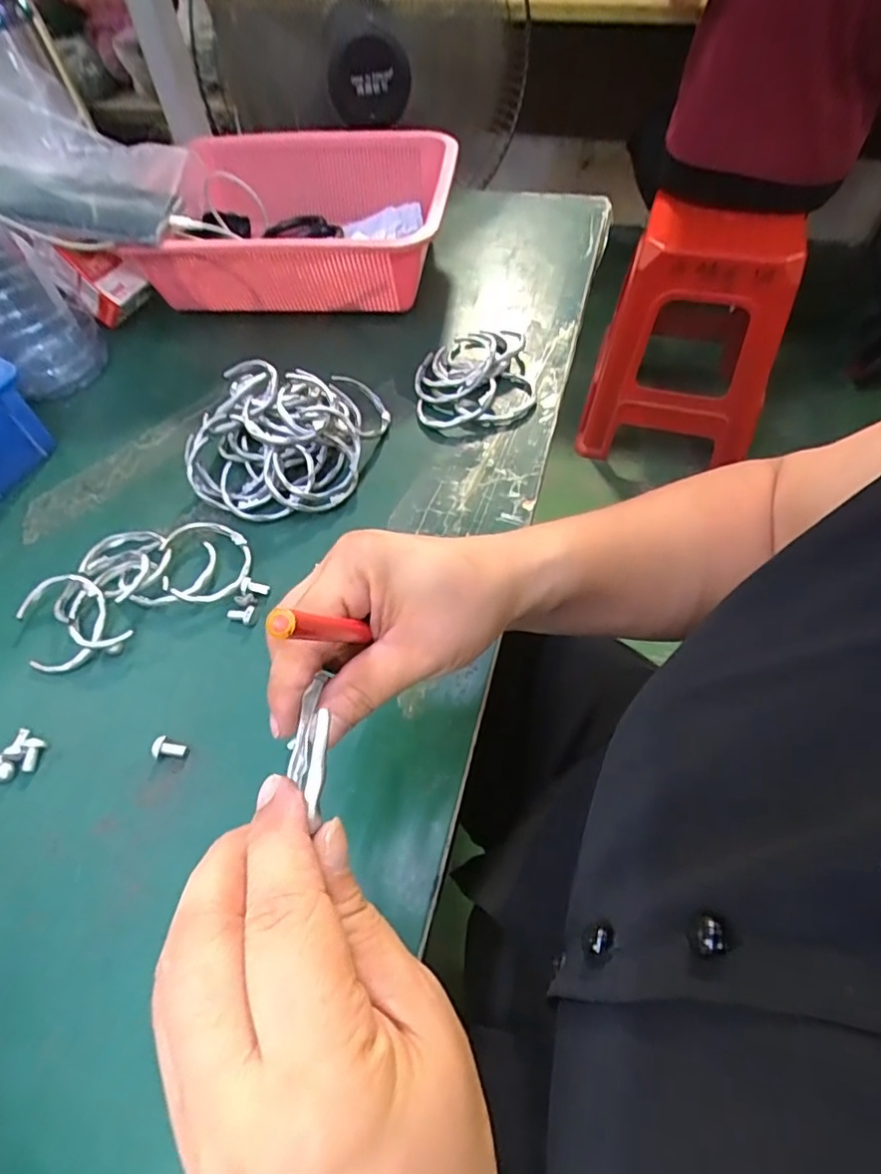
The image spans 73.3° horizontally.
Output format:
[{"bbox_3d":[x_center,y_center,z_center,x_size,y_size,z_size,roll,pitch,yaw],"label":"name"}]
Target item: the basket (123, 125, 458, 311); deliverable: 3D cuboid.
[{"bbox_3d":[-0.122,-0.356,0.566,0.269,0.080,0.234,5,56,5],"label":"basket"}]

